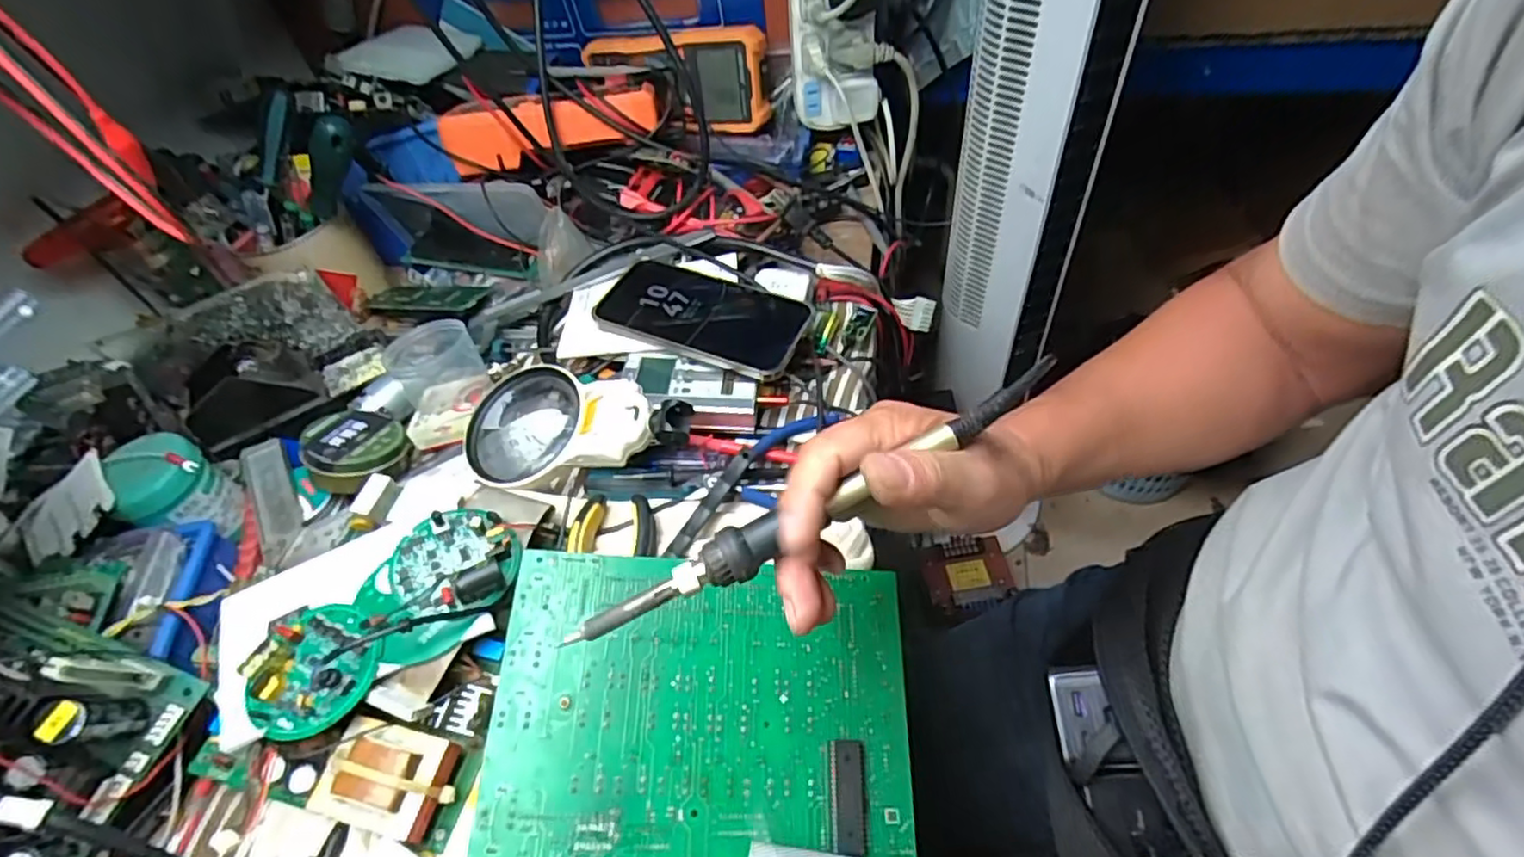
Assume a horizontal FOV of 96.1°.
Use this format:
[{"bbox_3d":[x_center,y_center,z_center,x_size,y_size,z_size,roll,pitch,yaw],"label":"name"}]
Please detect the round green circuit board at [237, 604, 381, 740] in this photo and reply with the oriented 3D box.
[{"bbox_3d":[-0.244,0.128,0.373,0.063,0.026,0.071,-11,51,-1],"label":"round green circuit board"}]

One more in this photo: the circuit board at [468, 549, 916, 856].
[{"bbox_3d":[-0.028,0.147,0.362,0.214,0.011,0.156,5,62,-7],"label":"circuit board"}]

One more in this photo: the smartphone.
[{"bbox_3d":[-0.047,-0.091,0.533,0.164,0.010,0.081,18,61,16],"label":"smartphone"}]

